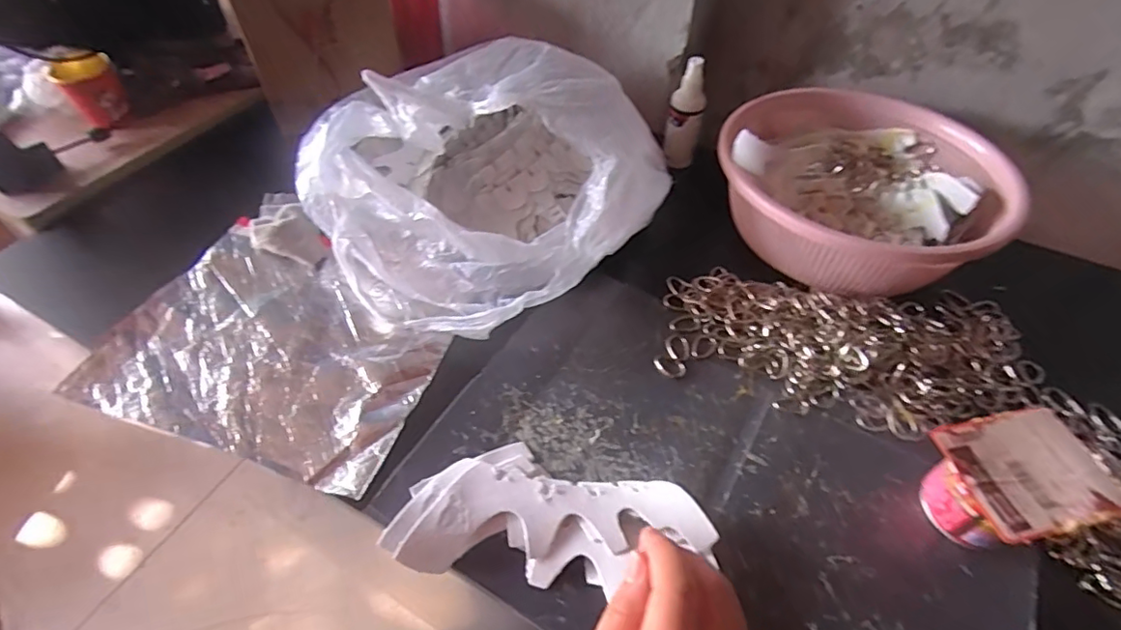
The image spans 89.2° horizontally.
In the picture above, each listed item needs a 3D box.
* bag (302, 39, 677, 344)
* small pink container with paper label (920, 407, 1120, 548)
[{"bbox_3d":[-0.077,-0.147,0.578,0.324,0.163,0.305,-31,57,-24],"label":"bag"},{"bbox_3d":[0.317,0.127,0.412,0.095,0.078,0.080,-9,51,-8],"label":"small pink container with paper label"}]

